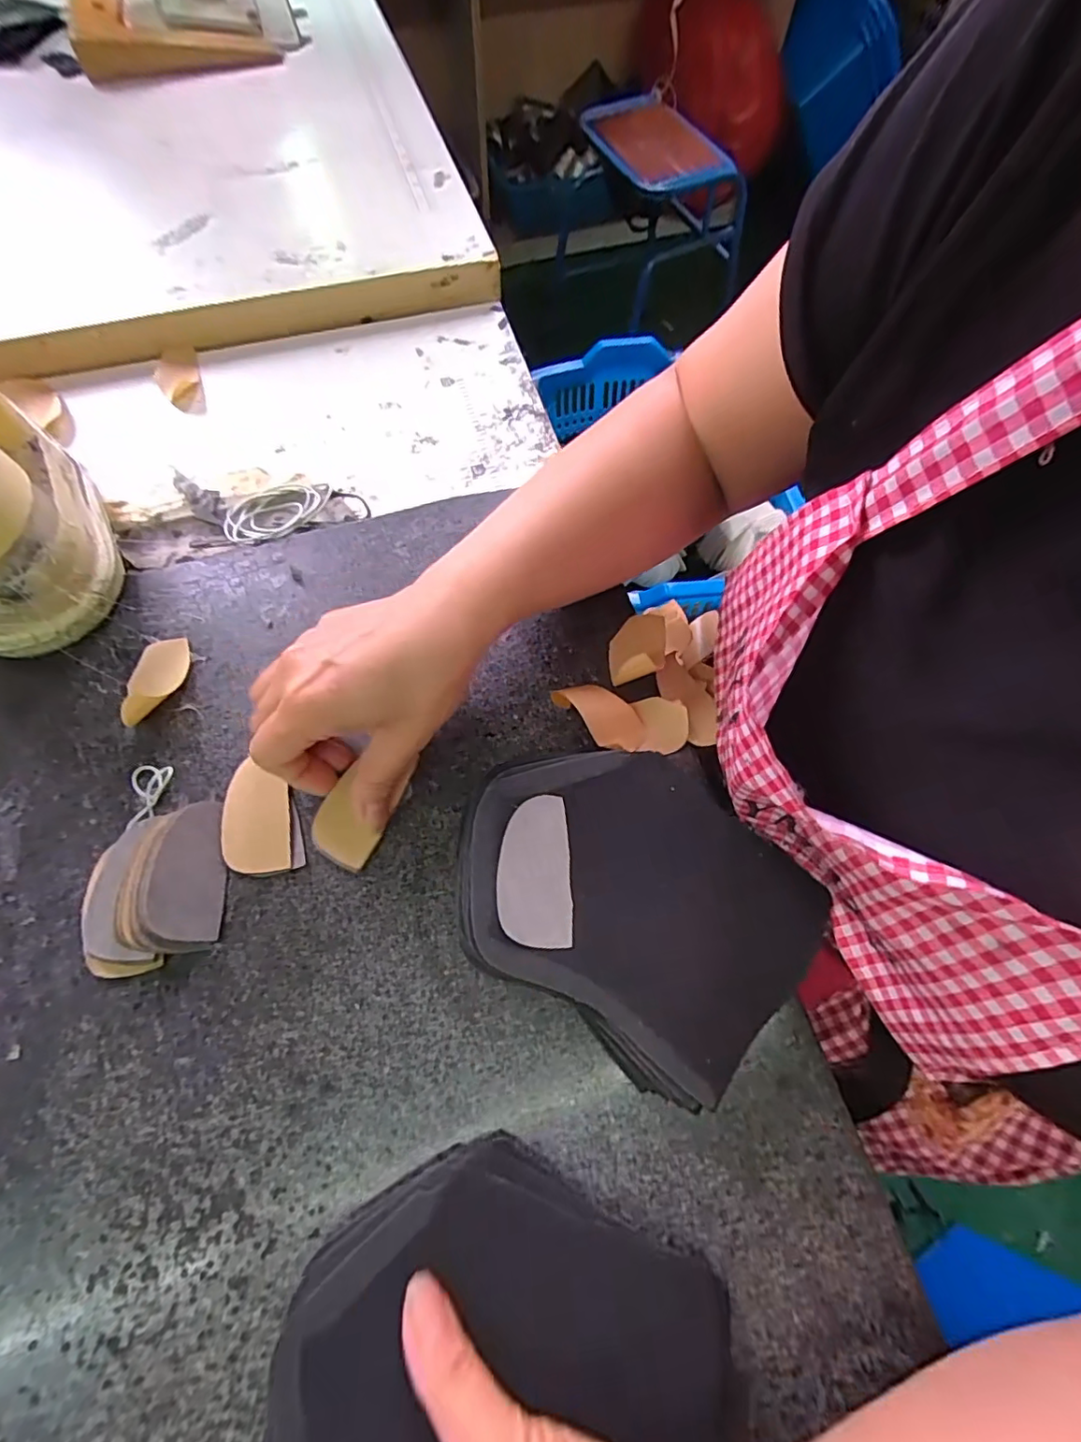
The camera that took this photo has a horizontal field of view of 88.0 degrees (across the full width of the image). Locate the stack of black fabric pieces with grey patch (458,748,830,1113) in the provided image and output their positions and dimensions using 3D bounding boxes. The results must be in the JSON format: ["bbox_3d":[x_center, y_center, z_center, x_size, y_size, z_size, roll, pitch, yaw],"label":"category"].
[{"bbox_3d":[0.042,0.086,0.281,0.161,0.037,0.132,42,72,14],"label":"stack of black fabric pieces with grey patch"}]

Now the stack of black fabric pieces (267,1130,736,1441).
[{"bbox_3d":[-0.016,0.241,0.221,0.172,0.018,0.118,-13,69,-7],"label":"stack of black fabric pieces"}]

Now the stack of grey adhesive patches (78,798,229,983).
[{"bbox_3d":[-0.198,0.083,0.281,0.065,0.028,0.074,-11,68,-6],"label":"stack of grey adhesive patches"}]

